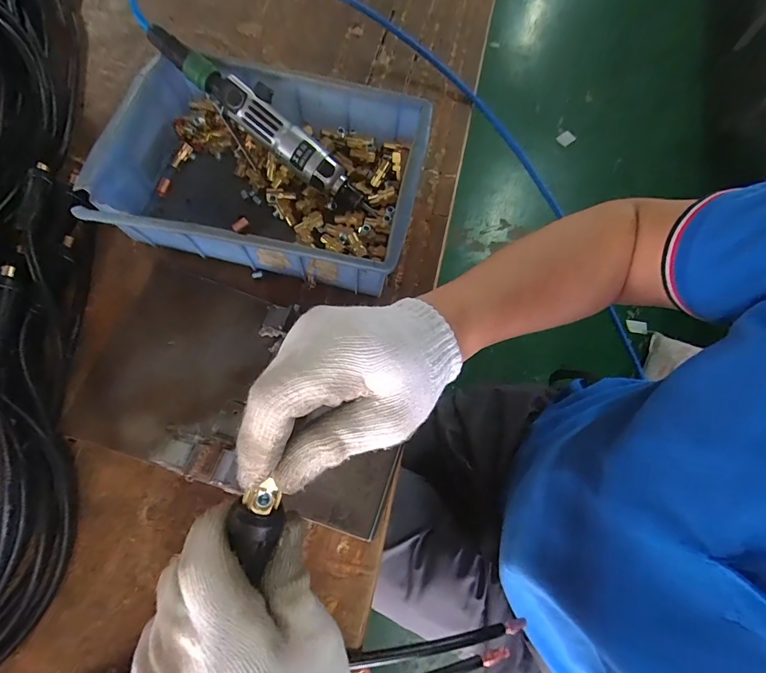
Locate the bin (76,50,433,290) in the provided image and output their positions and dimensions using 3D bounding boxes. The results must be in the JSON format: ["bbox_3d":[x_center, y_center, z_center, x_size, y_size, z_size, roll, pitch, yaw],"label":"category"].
[{"bbox_3d":[-0.114,-0.167,0.411,0.289,0.078,0.201,11,71,0],"label":"bin"}]

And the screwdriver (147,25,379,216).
[{"bbox_3d":[-0.119,-0.222,0.409,0.268,0.033,0.040,38,74,-5],"label":"screwdriver"}]

